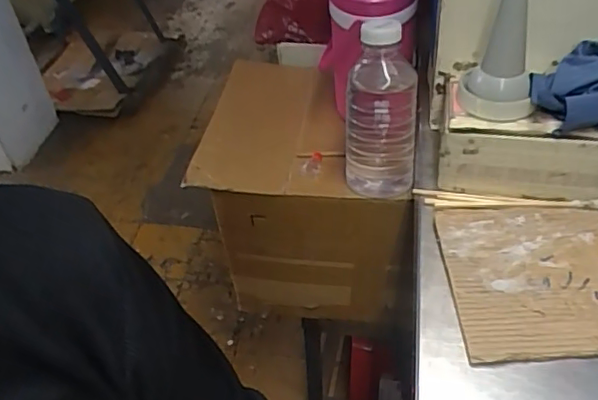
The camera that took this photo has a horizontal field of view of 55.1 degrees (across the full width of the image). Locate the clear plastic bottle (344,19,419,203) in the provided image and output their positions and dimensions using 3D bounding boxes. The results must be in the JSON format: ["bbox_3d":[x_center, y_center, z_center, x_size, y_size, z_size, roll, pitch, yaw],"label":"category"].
[{"bbox_3d":[0.104,-0.103,0.732,0.090,0.220,0.076,2,43,8],"label":"clear plastic bottle"}]

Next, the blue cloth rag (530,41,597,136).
[{"bbox_3d":[0.296,-0.112,0.574,0.111,0.049,0.100,-26,46,-21],"label":"blue cloth rag"}]

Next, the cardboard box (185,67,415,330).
[{"bbox_3d":[0.028,-0.024,0.973,0.314,0.305,0.341,2,43,8],"label":"cardboard box"}]

